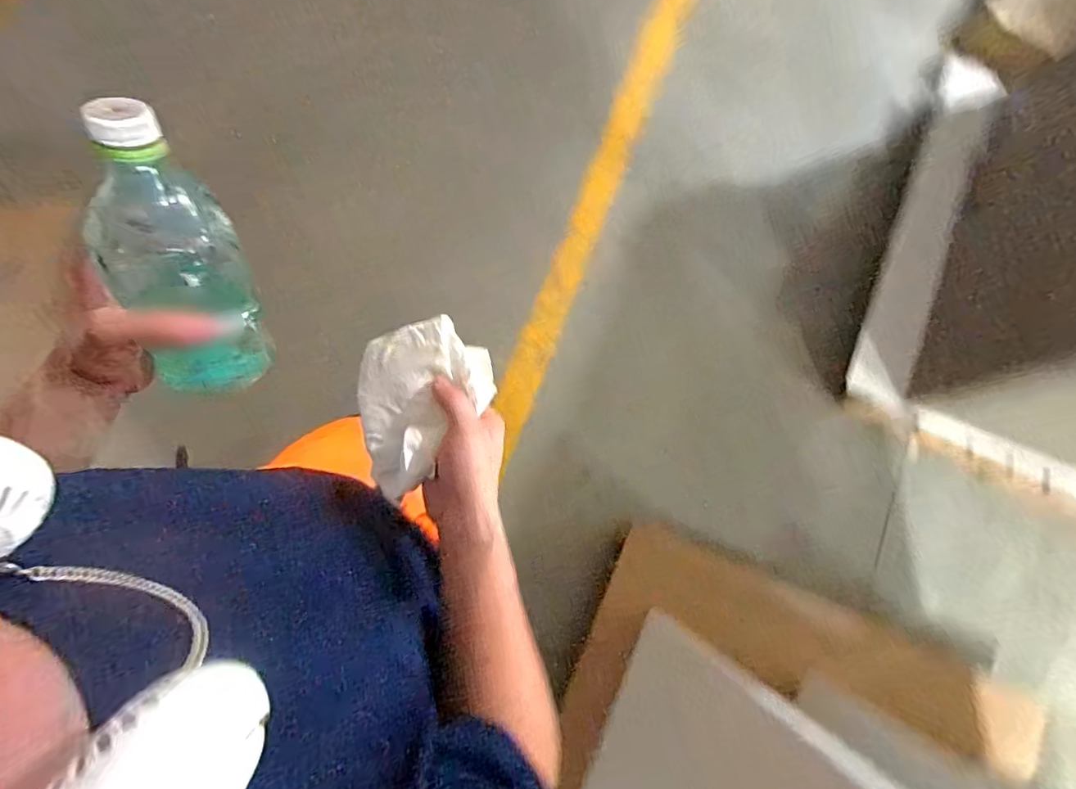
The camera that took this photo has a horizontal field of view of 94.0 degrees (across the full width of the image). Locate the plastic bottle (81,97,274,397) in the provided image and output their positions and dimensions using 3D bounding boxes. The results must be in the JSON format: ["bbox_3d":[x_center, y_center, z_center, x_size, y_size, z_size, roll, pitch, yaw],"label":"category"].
[{"bbox_3d":[-0.241,-0.081,0.331,0.075,0.197,0.060,3,39,-1],"label":"plastic bottle"}]

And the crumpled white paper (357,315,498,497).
[{"bbox_3d":[-0.092,0.006,0.412,0.114,0.033,0.129,-15,78,-5],"label":"crumpled white paper"}]

